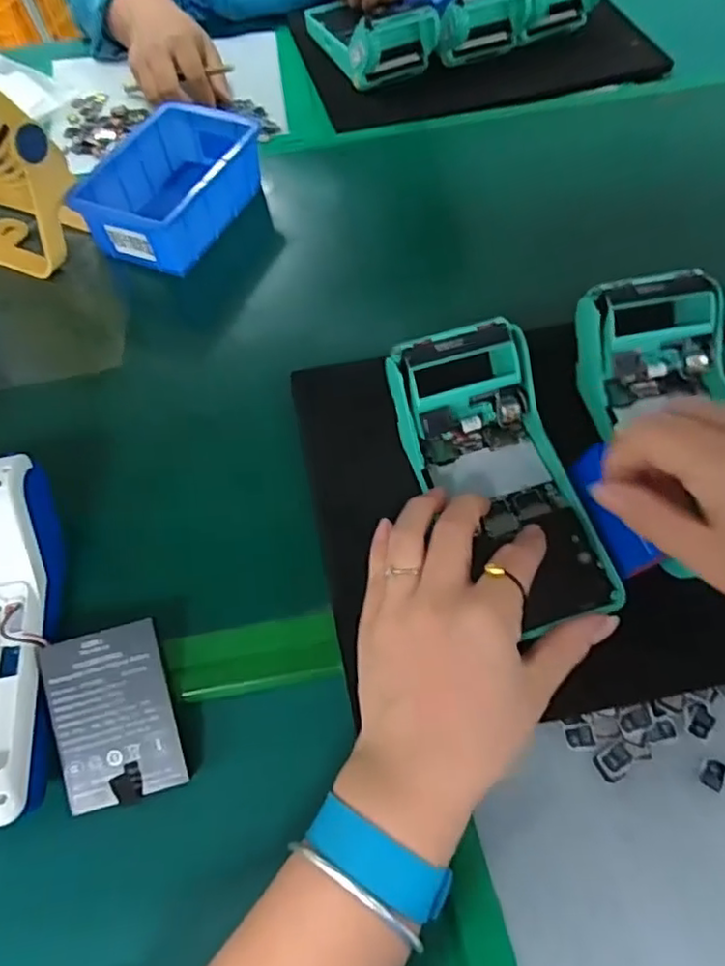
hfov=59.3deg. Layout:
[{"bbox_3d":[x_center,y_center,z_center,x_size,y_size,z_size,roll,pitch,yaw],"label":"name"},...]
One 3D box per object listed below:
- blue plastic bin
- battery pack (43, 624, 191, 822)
[{"bbox_3d":[-0.153,-0.240,0.527,0.096,0.060,0.143,20,59,14],"label":"blue plastic bin"},{"bbox_3d":[-0.127,0.119,0.325,0.059,0.012,0.084,-14,84,-5],"label":"battery pack"}]

